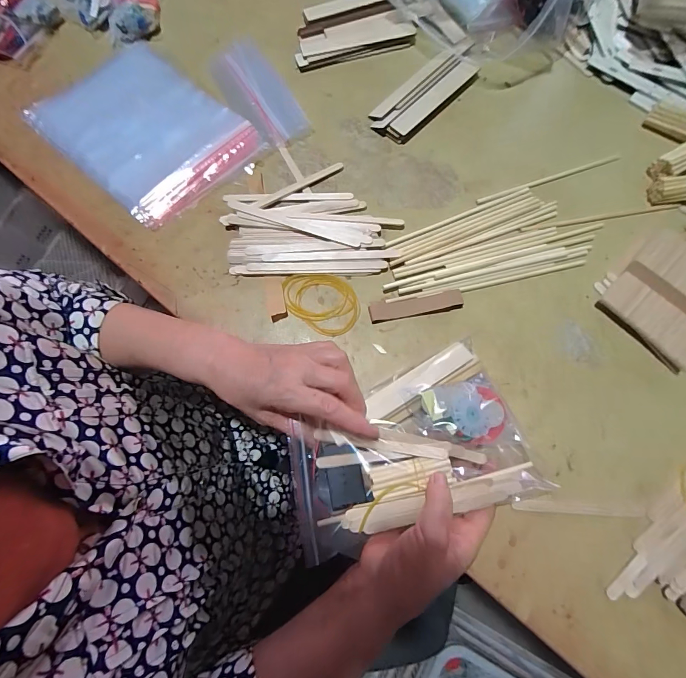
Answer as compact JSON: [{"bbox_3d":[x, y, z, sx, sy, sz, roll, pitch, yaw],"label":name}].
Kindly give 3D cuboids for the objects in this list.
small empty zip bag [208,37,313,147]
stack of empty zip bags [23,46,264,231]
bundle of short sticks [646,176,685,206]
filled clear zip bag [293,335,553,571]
[{"bbox_3d":[-0.118,-0.328,0.483,0.078,0.014,0.193,-26,72,-12],"label":"small empty zip bag"},{"bbox_3d":[-0.254,-0.267,0.461,0.264,0.014,0.179,41,78,11],"label":"stack of empty zip bags"},{"bbox_3d":[0.404,-0.177,0.427,0.076,0.019,0.028,-4,73,-1],"label":"bundle of short sticks"},{"bbox_3d":[0.056,0.102,0.333,0.216,0.035,0.137,-19,74,-6],"label":"filled clear zip bag"}]

